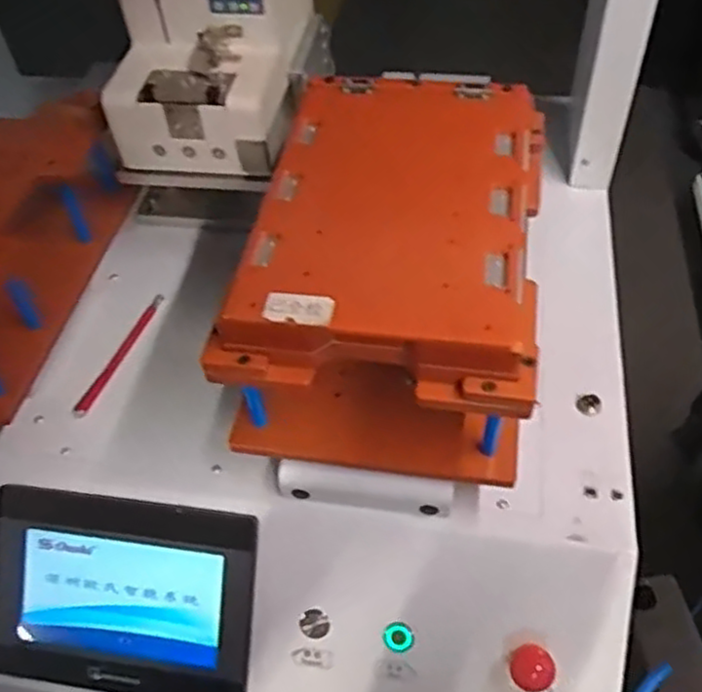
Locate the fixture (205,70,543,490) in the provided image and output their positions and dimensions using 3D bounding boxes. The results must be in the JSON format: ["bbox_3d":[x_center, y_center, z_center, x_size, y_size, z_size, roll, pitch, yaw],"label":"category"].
[{"bbox_3d":[0.031,-0.054,0.512,0.182,0.141,0.246,6,51,9],"label":"fixture"}]

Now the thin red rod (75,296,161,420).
[{"bbox_3d":[-0.194,0.007,0.618,0.010,0.010,0.131,14,53,15],"label":"thin red rod"}]

